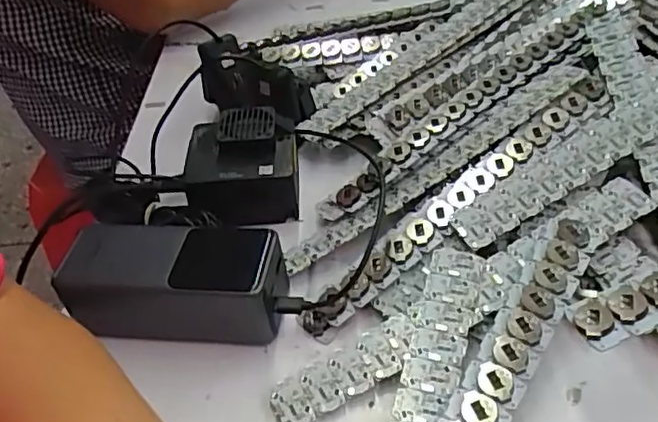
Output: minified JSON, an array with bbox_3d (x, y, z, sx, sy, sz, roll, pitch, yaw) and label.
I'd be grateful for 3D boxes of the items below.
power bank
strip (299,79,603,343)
[{"bbox_3d":[-0.092,0.041,0.378,0.125,0.056,0.053,-2,43,8],"label":"power bank"},{"bbox_3d":[0.083,-0.009,0.398,0.252,0.017,0.023,-39,50,-13],"label":"strip"}]

